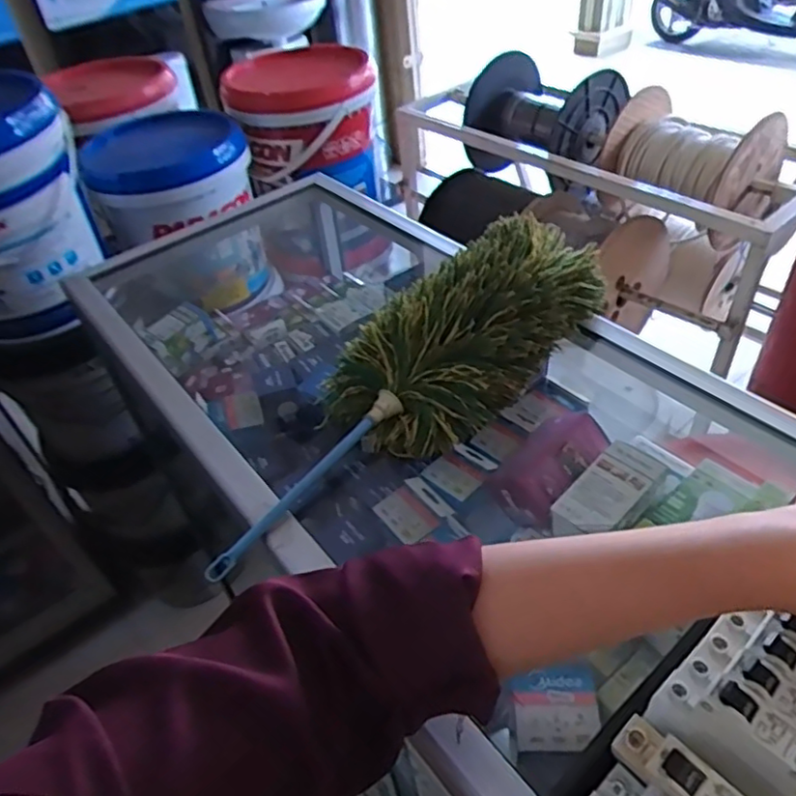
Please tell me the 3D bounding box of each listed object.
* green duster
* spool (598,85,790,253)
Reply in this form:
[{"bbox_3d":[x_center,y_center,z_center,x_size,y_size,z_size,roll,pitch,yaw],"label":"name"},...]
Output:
[{"bbox_3d":[0.011,-0.030,0.532,0.429,0.086,0.141,-30,47,-22],"label":"green duster"},{"bbox_3d":[0.578,-0.461,1.280,0.220,0.221,0.288,-34,49,-26],"label":"spool"}]

